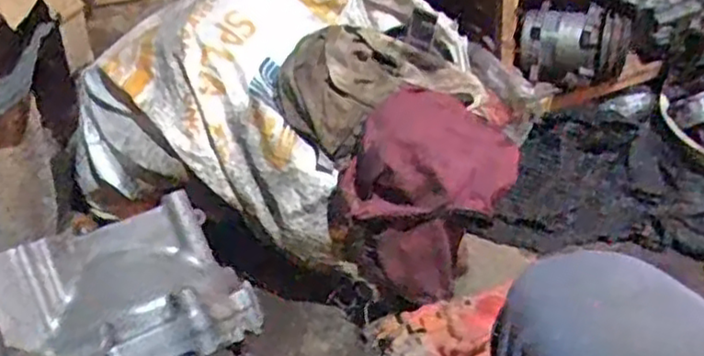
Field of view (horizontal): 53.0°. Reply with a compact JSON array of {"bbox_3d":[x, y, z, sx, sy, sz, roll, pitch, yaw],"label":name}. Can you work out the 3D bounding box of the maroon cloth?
[{"bbox_3d":[0.106,0.022,0.950,0.162,0.221,0.205,24,48,34],"label":"maroon cloth"}]

